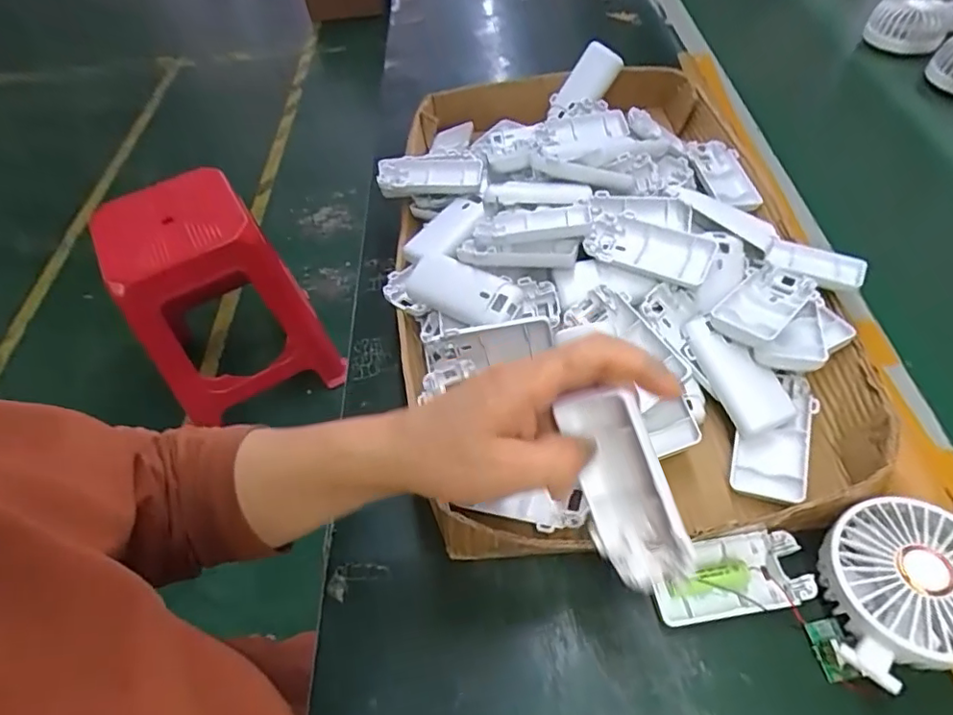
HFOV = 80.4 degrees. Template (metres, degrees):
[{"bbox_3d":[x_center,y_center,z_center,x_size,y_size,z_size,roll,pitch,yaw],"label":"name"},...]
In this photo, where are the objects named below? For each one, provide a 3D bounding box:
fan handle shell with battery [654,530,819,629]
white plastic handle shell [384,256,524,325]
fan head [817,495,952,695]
[{"bbox_3d":[0.156,0.138,0.352,0.095,0.018,0.045,-10,51,-2],"label":"fan handle shell with battery"},{"bbox_3d":[-0.019,-0.055,0.458,0.113,0.030,0.045,17,55,19],"label":"white plastic handle shell"},{"bbox_3d":[0.242,0.133,0.326,0.098,0.045,0.087,-16,52,-6],"label":"fan head"}]

